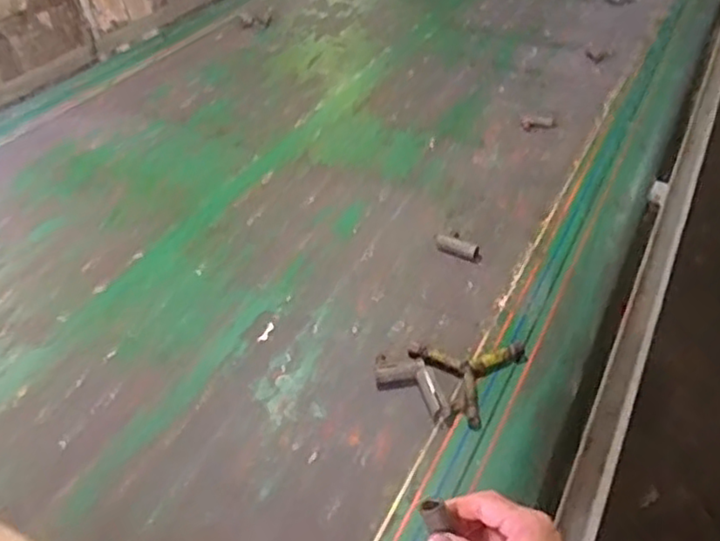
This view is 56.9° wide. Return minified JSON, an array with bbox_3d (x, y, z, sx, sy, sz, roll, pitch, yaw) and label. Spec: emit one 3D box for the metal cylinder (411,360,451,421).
[{"bbox_3d":[0.082,0.138,0.774,0.021,0.015,0.077,-13,41,-13],"label":"metal cylinder"}]

